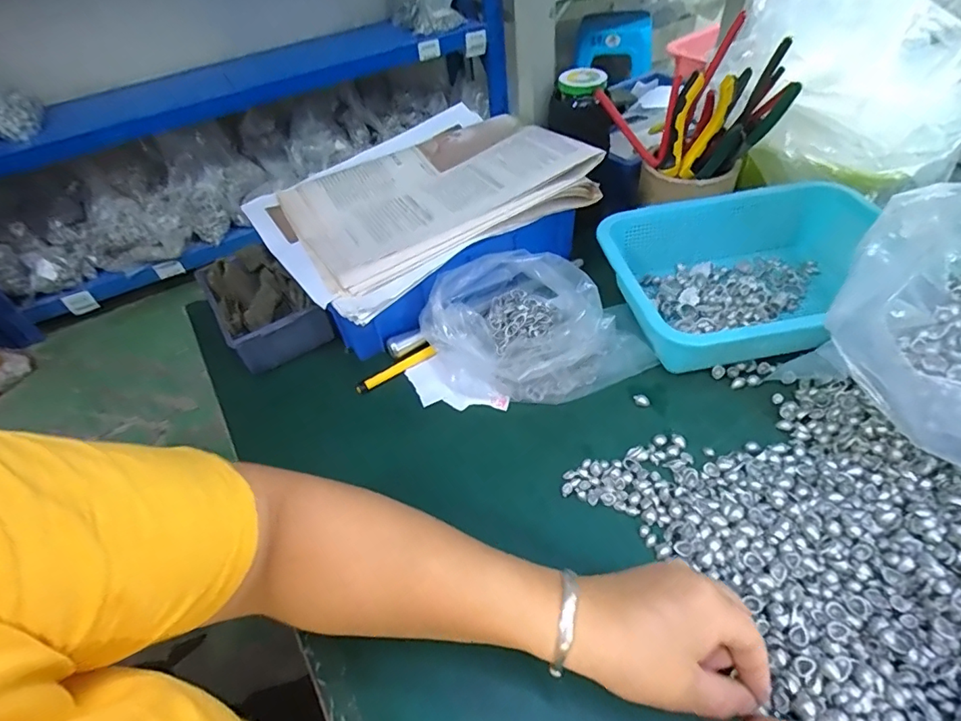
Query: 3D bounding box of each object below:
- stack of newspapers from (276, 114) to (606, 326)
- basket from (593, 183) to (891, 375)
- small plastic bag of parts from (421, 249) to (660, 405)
[{"bbox_3d":[-0.065,-0.178,0.522,0.296,0.047,0.240,-30,50,-20],"label":"stack of newspapers"},{"bbox_3d":[0.272,-0.086,0.495,0.270,0.078,0.189,-11,46,-4],"label":"basket"},{"bbox_3d":[0.051,-0.031,0.471,0.173,0.074,0.159,-31,51,-21],"label":"small plastic bag of parts"}]

